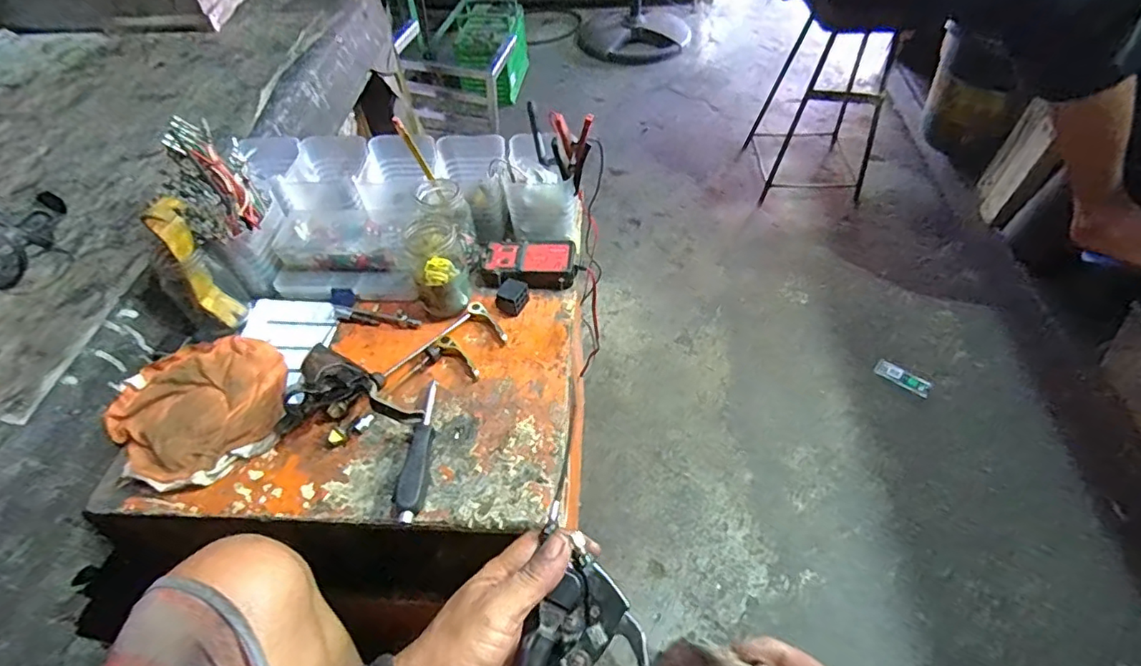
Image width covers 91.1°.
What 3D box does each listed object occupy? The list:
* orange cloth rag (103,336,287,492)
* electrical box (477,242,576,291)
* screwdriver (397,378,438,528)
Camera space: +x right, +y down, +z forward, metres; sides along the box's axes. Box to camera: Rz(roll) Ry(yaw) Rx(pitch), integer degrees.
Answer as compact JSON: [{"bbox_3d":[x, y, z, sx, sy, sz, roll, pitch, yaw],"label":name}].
[{"bbox_3d":[-0.374,0.076,0.566,0.156,0.024,0.158,-20,54,-12],"label":"orange cloth rag"},{"bbox_3d":[-0.052,-0.081,0.672,0.115,0.024,0.064,-3,53,1],"label":"electrical box"},{"bbox_3d":[-0.144,0.107,0.529,0.024,0.027,0.144,-5,53,0],"label":"screwdriver"}]

